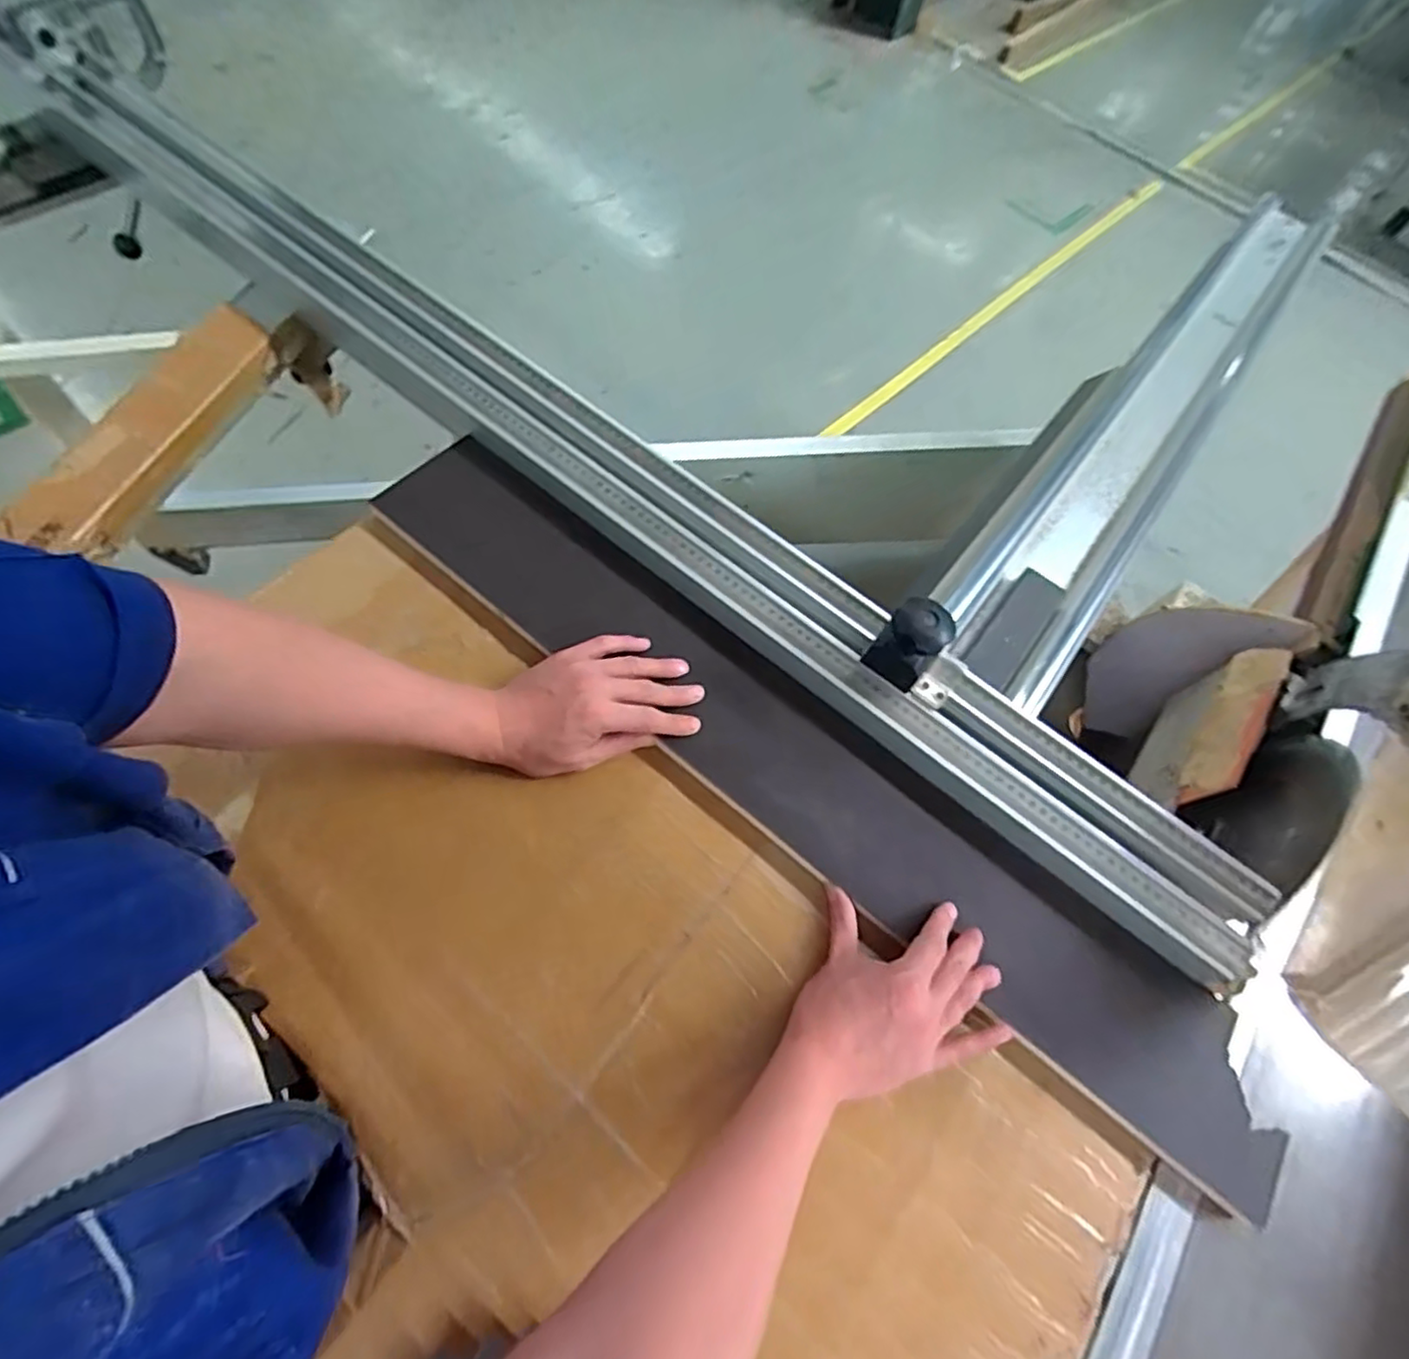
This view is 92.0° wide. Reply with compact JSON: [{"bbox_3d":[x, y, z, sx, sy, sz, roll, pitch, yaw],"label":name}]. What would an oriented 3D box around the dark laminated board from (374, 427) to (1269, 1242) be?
[{"bbox_3d":[0.064,0.069,0.570,0.871,0.029,0.116,38,75,12],"label":"dark laminated board"}]

